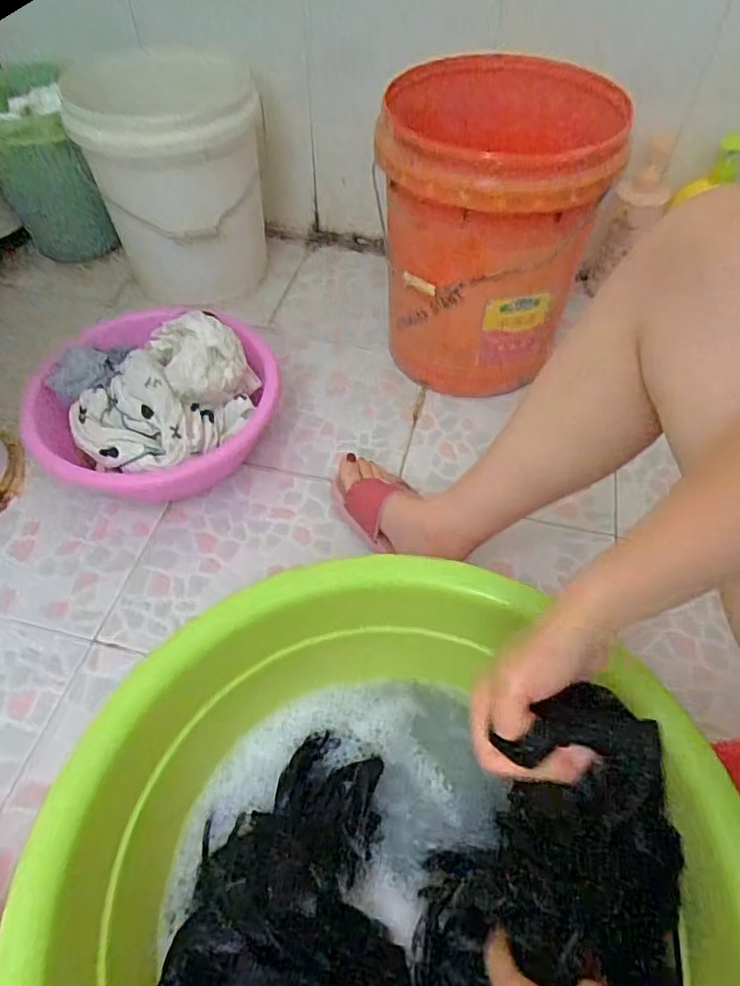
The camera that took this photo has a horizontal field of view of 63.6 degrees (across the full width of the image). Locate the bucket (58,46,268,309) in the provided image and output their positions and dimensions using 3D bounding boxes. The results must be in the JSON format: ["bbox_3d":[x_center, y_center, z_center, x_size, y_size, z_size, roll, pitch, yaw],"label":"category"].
[{"bbox_3d":[-0.308,-0.520,0.993,0.249,0.327,0.249,0,52,0],"label":"bucket"}]

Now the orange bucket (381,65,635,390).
[{"bbox_3d":[0.156,-0.341,0.835,0.265,0.386,0.291,1,53,-1],"label":"orange bucket"}]

